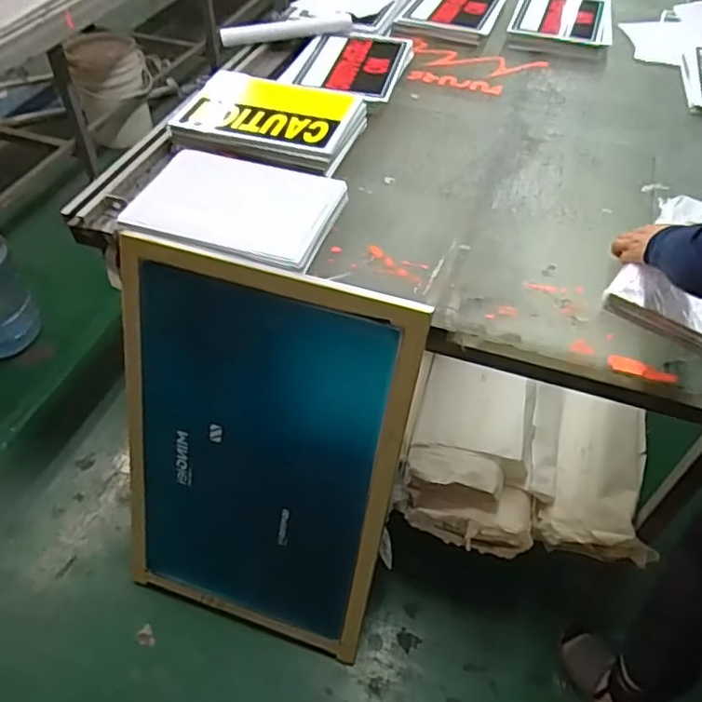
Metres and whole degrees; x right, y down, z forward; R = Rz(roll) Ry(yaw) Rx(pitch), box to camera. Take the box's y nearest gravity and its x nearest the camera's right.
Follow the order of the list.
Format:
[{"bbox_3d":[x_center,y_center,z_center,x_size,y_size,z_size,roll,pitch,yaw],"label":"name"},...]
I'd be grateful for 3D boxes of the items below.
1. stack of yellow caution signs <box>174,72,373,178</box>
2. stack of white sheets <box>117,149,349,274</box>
[{"bbox_3d":[-0.173,-0.508,1.334,0.380,0.074,0.284,19,52,14],"label":"stack of yellow caution signs"},{"bbox_3d":[-0.217,-0.267,1.150,0.372,0.040,0.260,14,51,10],"label":"stack of white sheets"}]

